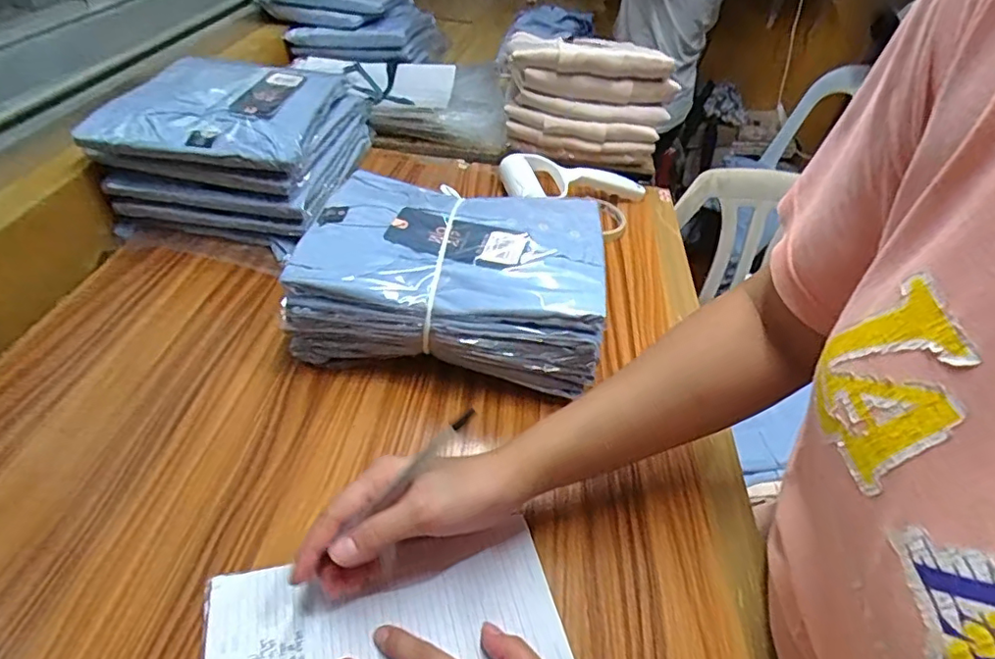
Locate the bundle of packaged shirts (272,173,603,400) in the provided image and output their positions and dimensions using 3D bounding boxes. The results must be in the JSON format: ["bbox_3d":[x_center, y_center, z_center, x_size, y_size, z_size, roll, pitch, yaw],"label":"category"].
[{"bbox_3d":[-0.037,-0.055,0.526,0.254,0.102,0.210,8,41,1],"label":"bundle of packaged shirts"}]

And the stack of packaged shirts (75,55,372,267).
[{"bbox_3d":[-0.285,-0.222,0.660,0.213,0.121,0.269,9,41,2],"label":"stack of packaged shirts"}]

